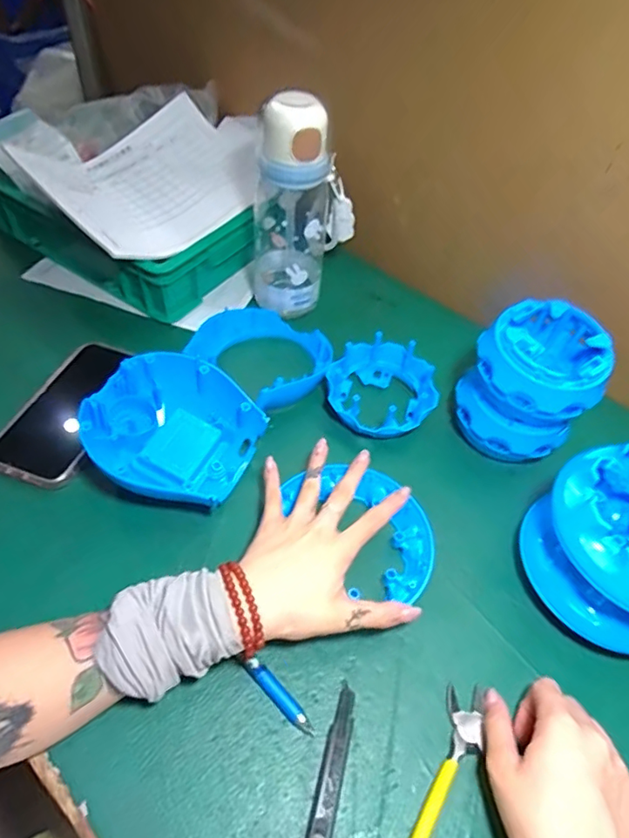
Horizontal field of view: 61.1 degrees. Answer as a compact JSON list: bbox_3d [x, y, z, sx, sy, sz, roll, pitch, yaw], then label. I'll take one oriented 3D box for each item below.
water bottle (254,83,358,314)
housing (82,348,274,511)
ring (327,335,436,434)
[{"bbox_3d":[-0.012,-0.211,0.547,0.101,0.211,0.068,6,50,-1],"label":"water bottle"},{"bbox_3d":[-0.123,0.015,0.460,0.125,0.077,0.127,3,50,-4],"label":"housing"},{"bbox_3d":[0.063,-0.027,0.527,0.101,0.062,0.097,3,50,-4],"label":"ring"}]

